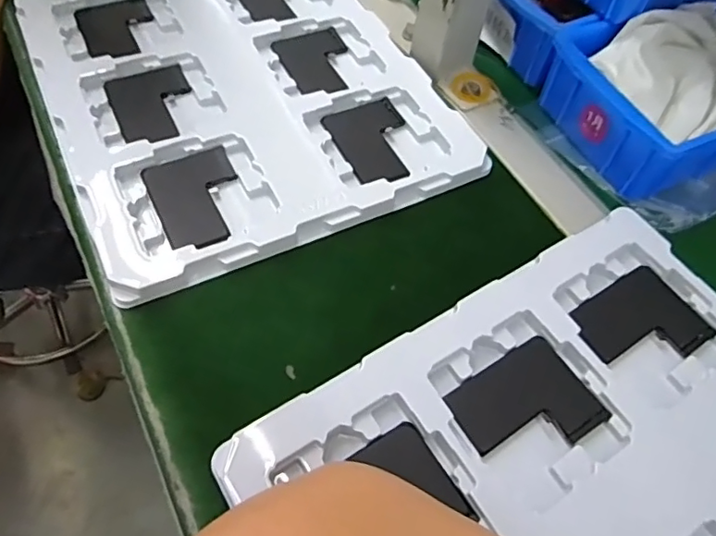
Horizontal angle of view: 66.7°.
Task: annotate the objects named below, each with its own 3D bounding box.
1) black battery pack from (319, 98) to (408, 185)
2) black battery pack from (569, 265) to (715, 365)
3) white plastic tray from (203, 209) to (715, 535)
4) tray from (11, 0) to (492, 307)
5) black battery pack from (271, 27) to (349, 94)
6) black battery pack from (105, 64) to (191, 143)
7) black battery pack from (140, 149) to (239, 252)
[{"bbox_3d":[0.016,-0.098,0.420,0.062,0.010,0.083,-23,61,-16],"label":"black battery pack"},{"bbox_3d":[0.180,0.036,0.346,0.081,0.007,0.061,-28,63,-19],"label":"black battery pack"},{"bbox_3d":[0.137,0.126,0.274,0.329,0.016,0.279,-29,63,-19],"label":"white plastic tray"},{"bbox_3d":[-0.098,-0.151,0.437,0.281,0.018,0.322,-24,62,-16],"label":"tray"},{"bbox_3d":[-0.031,-0.176,0.465,0.063,0.009,0.084,-23,62,-16],"label":"black battery pack"},{"bbox_3d":[-0.156,-0.127,0.420,0.059,0.010,0.086,-21,61,-15],"label":"black battery pack"},{"bbox_3d":[-0.109,-0.048,0.374,0.059,0.008,0.084,-21,61,-15],"label":"black battery pack"}]

